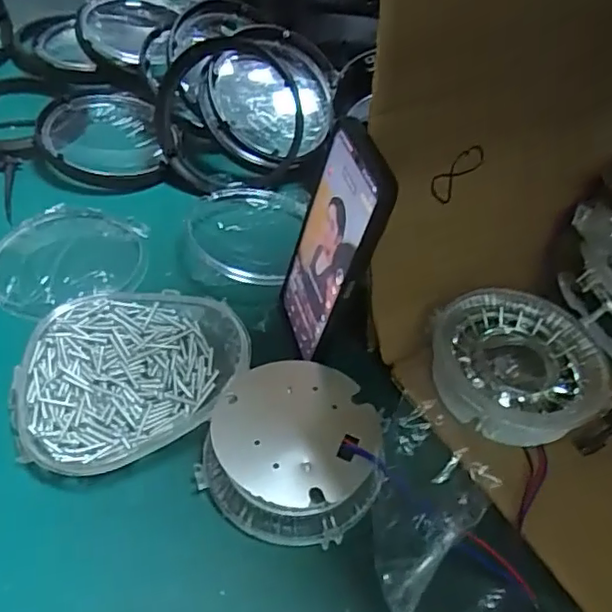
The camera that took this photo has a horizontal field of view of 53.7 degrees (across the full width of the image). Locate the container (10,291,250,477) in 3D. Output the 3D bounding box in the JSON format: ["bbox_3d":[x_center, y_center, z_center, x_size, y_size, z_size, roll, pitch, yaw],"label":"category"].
[{"bbox_3d":[-0.115,0.042,0.399,0.146,0.024,0.134,2,46,-3],"label":"container"}]

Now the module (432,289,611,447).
[{"bbox_3d":[0.143,0.040,0.412,0.104,0.032,0.108,2,46,-3],"label":"module"}]

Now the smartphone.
[{"bbox_3d":[0.015,-0.035,0.394,0.008,0.164,0.072,-3,48,-24],"label":"smartphone"}]

